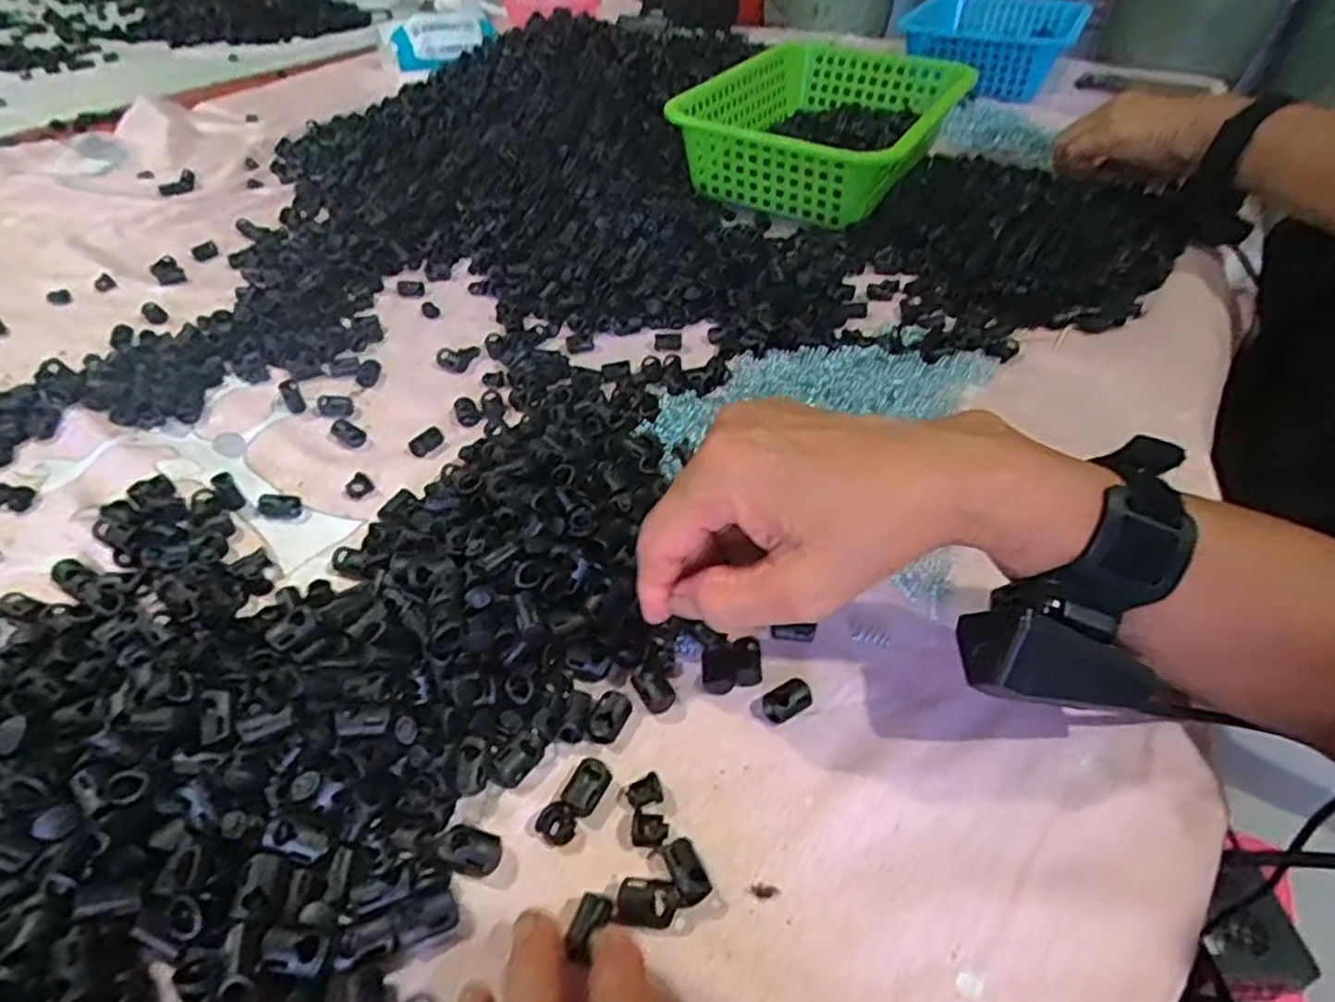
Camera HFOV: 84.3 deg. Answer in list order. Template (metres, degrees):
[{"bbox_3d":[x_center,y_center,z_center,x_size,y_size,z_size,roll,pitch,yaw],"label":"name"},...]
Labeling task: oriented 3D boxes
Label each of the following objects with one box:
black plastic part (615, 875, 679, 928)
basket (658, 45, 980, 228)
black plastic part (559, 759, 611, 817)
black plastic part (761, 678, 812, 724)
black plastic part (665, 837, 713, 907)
[{"bbox_3d":[-0.007,0.137,0.253,0.020,0.007,0.013,8,45,6],"label":"black plastic part"},{"bbox_3d":[0.156,-0.373,0.731,0.214,0.072,0.293,23,48,21],"label":"basket"},{"bbox_3d":[-0.031,0.110,0.283,0.012,0.009,0.021,23,48,21],"label":"black plastic part"},{"bbox_3d":[0.050,0.084,0.311,0.021,0.007,0.015,-23,50,-23],"label":"black plastic part"},{"bbox_3d":[0.007,0.130,0.260,0.013,0.009,0.020,-18,48,-19],"label":"black plastic part"}]

